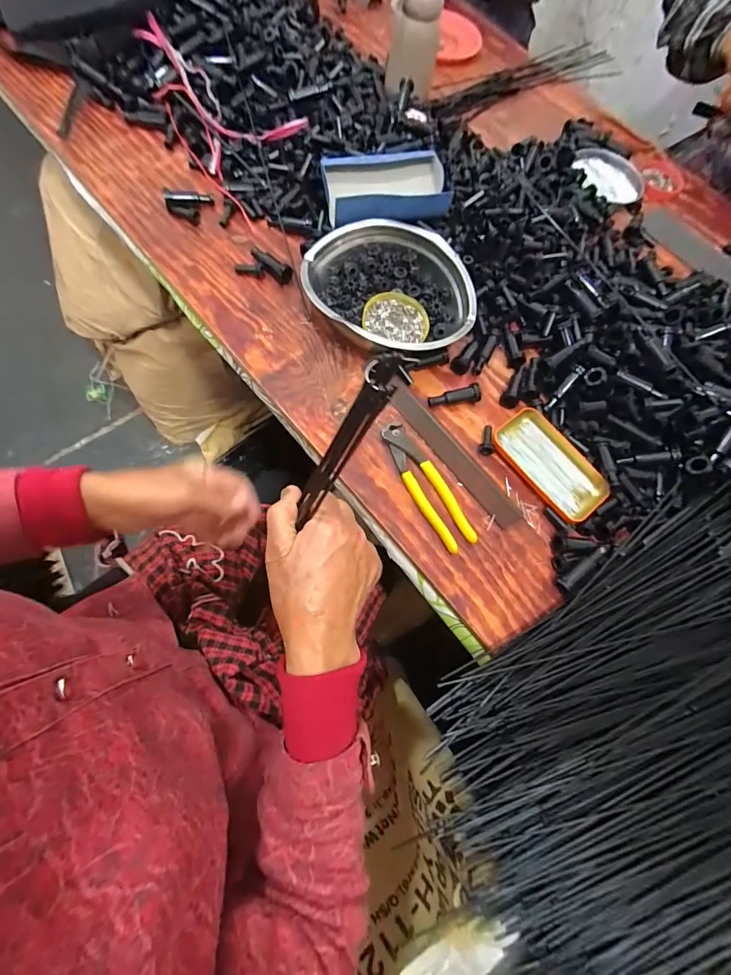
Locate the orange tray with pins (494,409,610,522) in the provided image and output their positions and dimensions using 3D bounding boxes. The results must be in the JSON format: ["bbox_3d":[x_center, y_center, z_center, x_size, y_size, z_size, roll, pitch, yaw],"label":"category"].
[{"bbox_3d":[0.227,-0.029,0.503,0.081,0.022,0.144,-36,79,-18],"label":"orange tray with pins"}]

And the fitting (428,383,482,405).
[{"bbox_3d":[0.113,-0.113,0.517,0.067,0.015,0.019,-10,72,-11],"label":"fitting"}]

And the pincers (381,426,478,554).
[{"bbox_3d":[0.070,-0.003,0.473,0.039,0.013,0.163,-28,76,-16],"label":"pincers"}]

